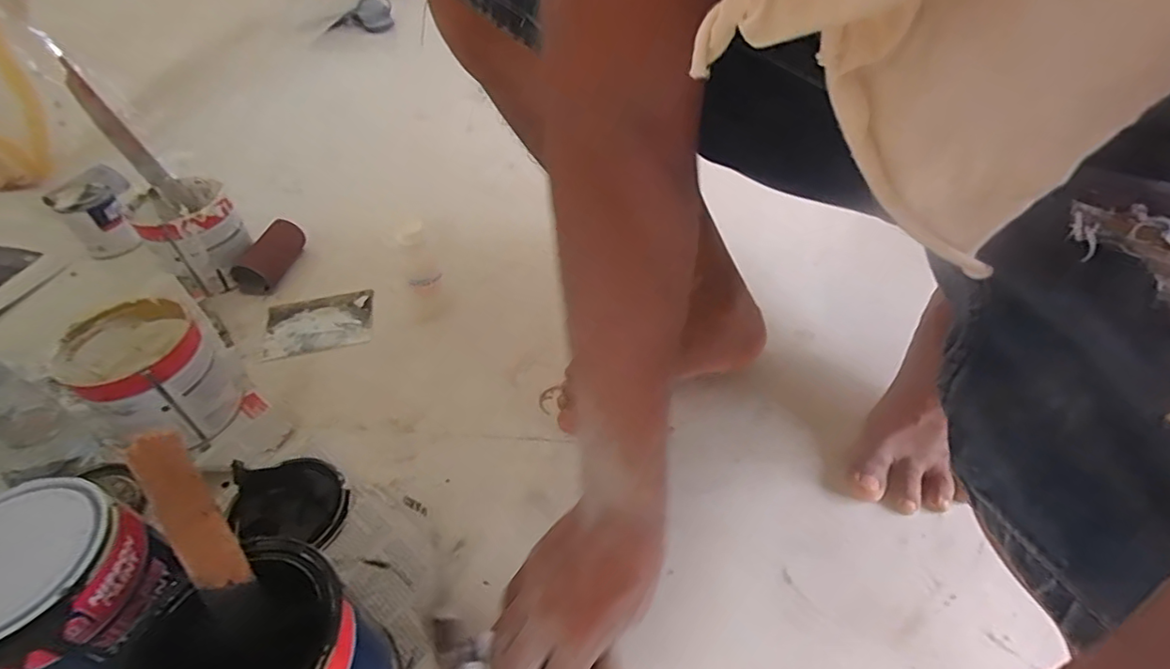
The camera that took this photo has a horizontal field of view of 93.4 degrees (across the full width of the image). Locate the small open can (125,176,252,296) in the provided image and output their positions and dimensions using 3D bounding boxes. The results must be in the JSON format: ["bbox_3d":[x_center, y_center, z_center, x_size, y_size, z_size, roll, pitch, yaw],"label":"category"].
[{"bbox_3d":[-0.480,-0.120,0.686,0.100,0.105,0.121,-30,52,-27],"label":"small open can"}]

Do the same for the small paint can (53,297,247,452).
[{"bbox_3d":[-0.397,0.040,0.518,0.111,0.101,0.109,31,53,28],"label":"small paint can"}]

